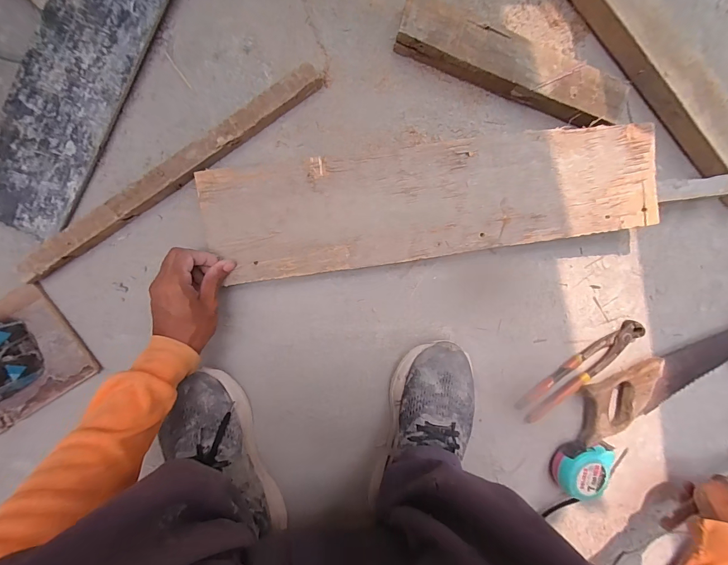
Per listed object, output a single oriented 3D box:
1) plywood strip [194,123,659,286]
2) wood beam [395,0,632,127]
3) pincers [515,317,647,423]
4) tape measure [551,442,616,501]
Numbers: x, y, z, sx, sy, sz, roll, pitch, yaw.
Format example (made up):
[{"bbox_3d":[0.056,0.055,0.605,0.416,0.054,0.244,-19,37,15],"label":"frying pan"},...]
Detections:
[{"bbox_3d":[0.090,-0.105,0.434,0.574,0.010,0.144,-7,97,-2],"label":"plywood strip"},{"bbox_3d":[0.201,-0.276,0.433,0.330,0.044,0.072,17,95,-6],"label":"wood beam"},{"bbox_3d":[0.324,0.133,0.498,0.211,0.018,0.044,-37,97,0],"label":"pincers"},{"bbox_3d":[0.330,0.280,0.505,0.078,0.045,0.079,5,96,-5],"label":"tape measure"}]

